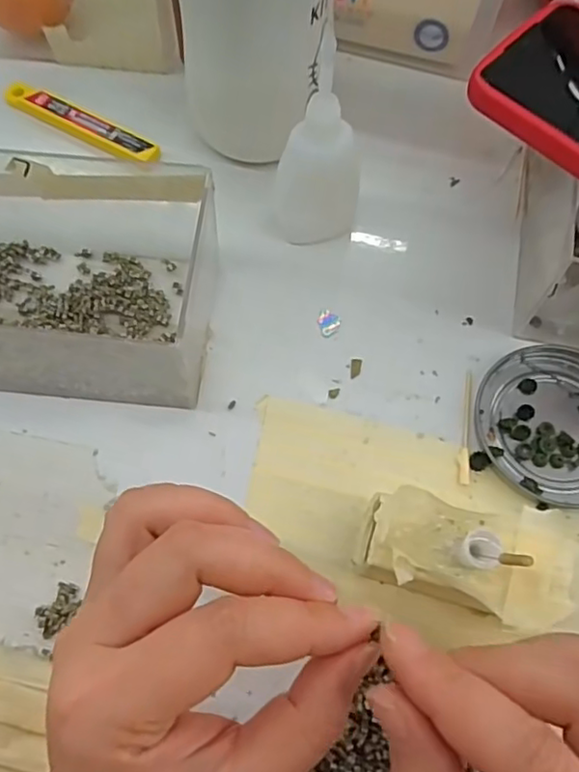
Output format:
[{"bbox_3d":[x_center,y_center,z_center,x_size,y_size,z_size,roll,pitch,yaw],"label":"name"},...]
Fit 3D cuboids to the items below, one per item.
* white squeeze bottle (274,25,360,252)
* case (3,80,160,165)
[{"bbox_3d":[0.015,-0.107,0.297,0.039,0.105,0.033,14,68,5],"label":"white squeeze bottle"},{"bbox_3d":[-0.122,-0.153,0.362,0.103,0.005,0.020,29,70,11],"label":"case"}]

